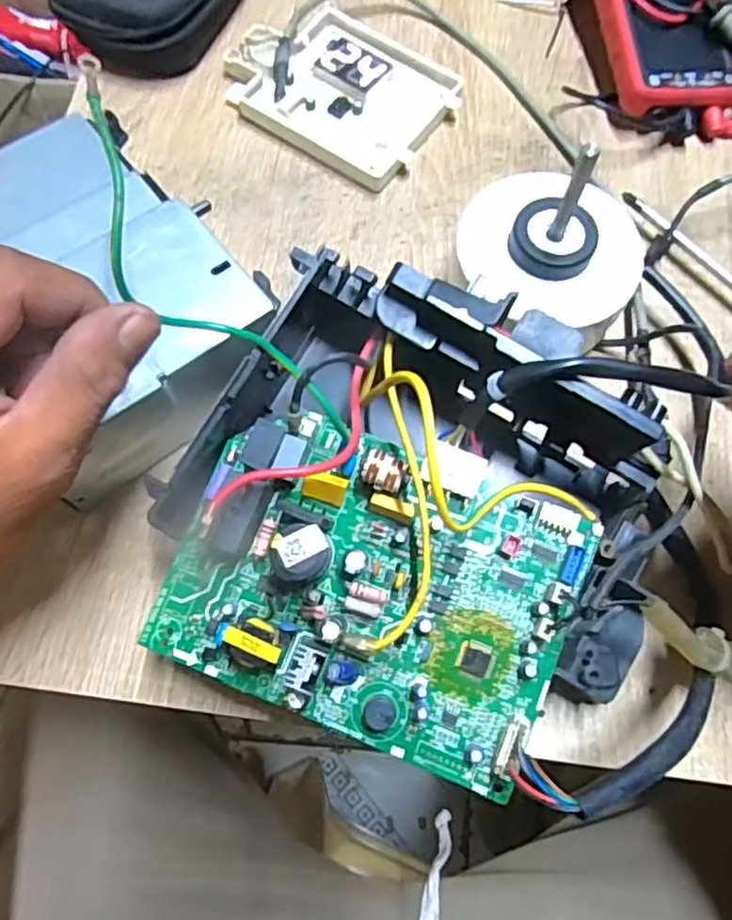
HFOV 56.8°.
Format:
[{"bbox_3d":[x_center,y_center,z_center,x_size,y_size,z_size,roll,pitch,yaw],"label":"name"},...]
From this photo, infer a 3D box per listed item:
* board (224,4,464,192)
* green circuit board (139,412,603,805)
[{"bbox_3d":[-0.017,-0.233,0.420,0.135,0.018,0.100,33,71,9],"label":"board"},{"bbox_3d":[0.003,0.048,0.265,0.156,0.035,0.118,22,83,4],"label":"green circuit board"}]

